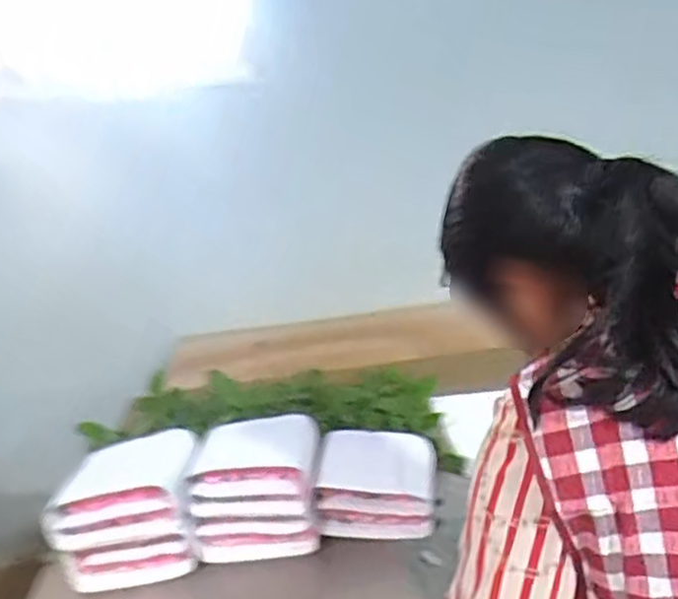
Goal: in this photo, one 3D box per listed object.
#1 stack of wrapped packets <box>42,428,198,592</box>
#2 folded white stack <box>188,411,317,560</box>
[{"bbox_3d":[-0.334,0.331,1.158,0.202,0.156,0.225,-4,18,-6],"label":"stack of wrapped packets"},{"bbox_3d":[-0.134,0.291,1.165,0.197,0.131,0.213,-3,18,-3],"label":"folded white stack"}]

